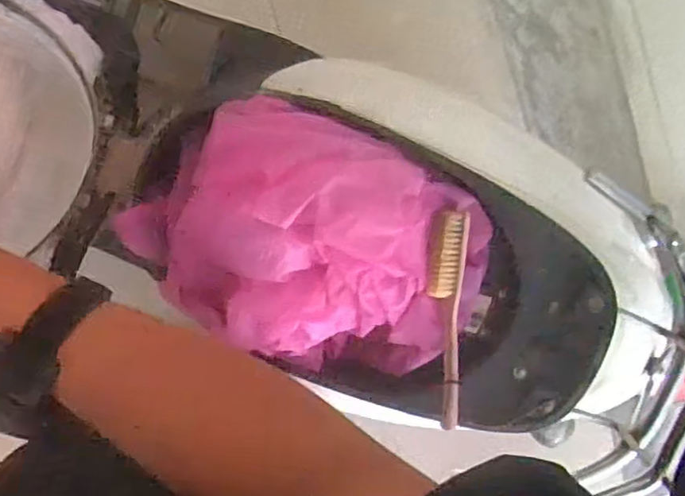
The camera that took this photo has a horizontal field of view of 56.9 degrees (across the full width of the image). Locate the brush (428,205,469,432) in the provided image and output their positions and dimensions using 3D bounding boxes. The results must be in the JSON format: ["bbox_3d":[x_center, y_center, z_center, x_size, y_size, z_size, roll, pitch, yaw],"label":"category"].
[{"bbox_3d":[0.107,0.060,0.659,0.043,0.031,0.197,3,90,-10],"label":"brush"}]

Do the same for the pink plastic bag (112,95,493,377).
[{"bbox_3d":[-0.035,-0.004,0.666,0.373,0.131,0.241,25,86,-9],"label":"pink plastic bag"}]

